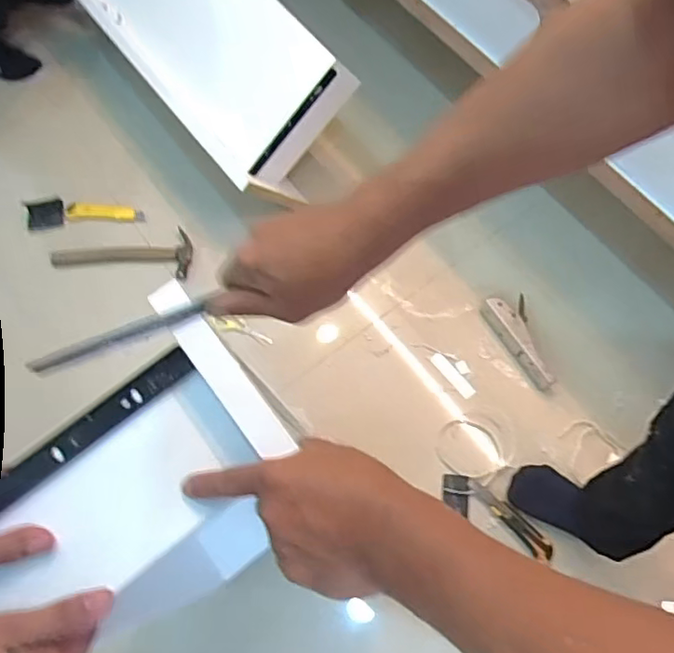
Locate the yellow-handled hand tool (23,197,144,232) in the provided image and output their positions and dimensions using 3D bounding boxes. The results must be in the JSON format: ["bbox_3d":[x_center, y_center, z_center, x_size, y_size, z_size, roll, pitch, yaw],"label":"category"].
[{"bbox_3d":[-0.537,-0.244,1.243,0.232,0.012,0.062,-7,87,-6],"label":"yellow-handled hand tool"}]

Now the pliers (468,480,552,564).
[{"bbox_3d":[0.310,0.348,1.054,0.181,0.015,0.038,41,71,14],"label":"pliers"}]

